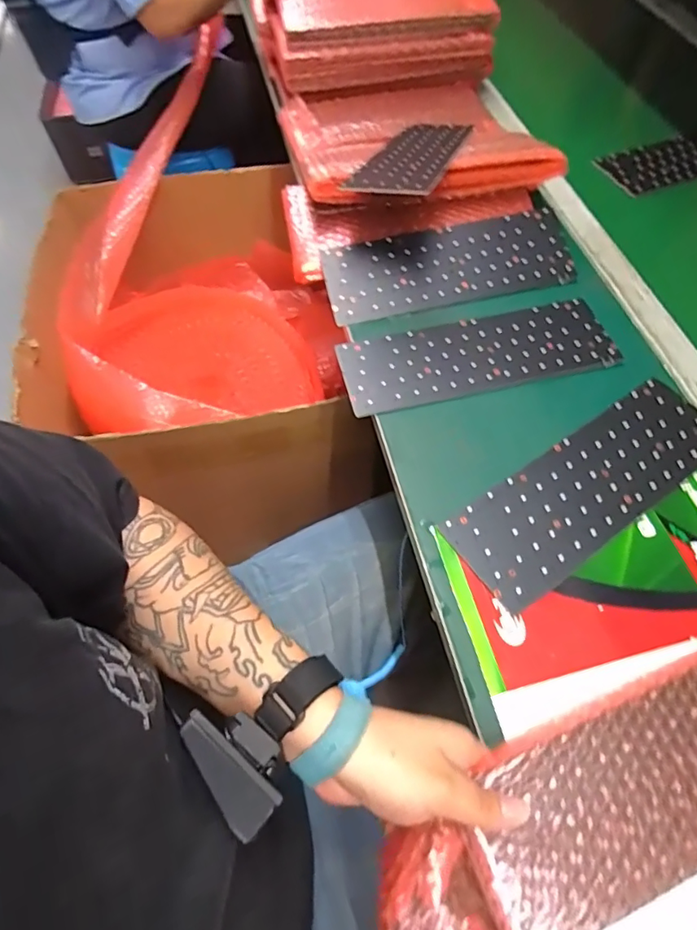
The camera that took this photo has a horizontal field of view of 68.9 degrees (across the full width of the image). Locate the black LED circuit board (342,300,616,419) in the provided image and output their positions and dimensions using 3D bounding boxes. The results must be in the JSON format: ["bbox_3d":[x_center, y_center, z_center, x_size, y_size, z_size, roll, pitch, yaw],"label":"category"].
[{"bbox_3d":[0.132,-0.115,0.528,0.276,0.004,0.095,-12,62,-6],"label":"black LED circuit board"}]

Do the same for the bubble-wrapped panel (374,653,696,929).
[{"bbox_3d":[0.171,0.207,0.317,0.355,0.024,0.103,-21,62,-14],"label":"bubble-wrapped panel"}]

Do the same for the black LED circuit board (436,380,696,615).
[{"bbox_3d":[0.217,0.015,0.449,0.276,0.009,0.090,-30,64,-18],"label":"black LED circuit board"}]

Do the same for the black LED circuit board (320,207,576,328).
[{"bbox_3d":[0.114,-0.226,0.577,0.278,0.005,0.098,-12,79,-6],"label":"black LED circuit board"}]

